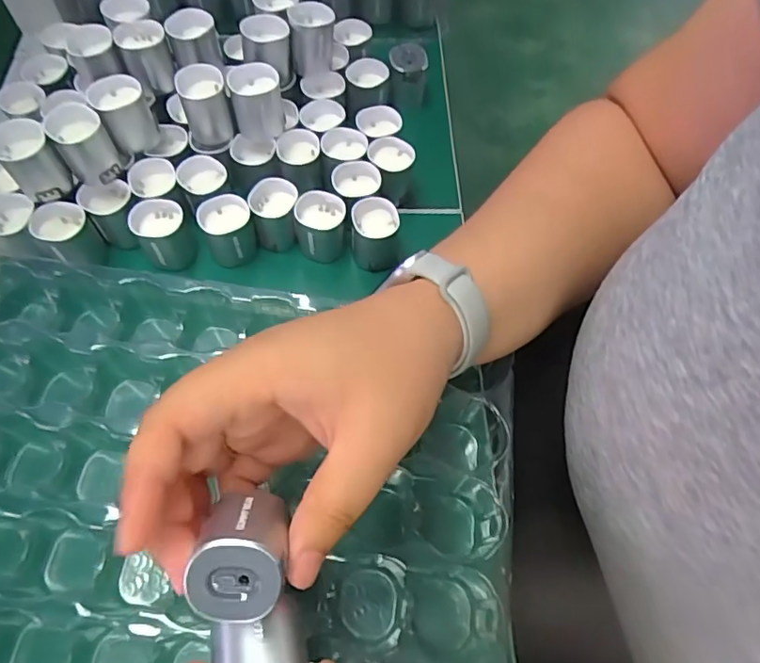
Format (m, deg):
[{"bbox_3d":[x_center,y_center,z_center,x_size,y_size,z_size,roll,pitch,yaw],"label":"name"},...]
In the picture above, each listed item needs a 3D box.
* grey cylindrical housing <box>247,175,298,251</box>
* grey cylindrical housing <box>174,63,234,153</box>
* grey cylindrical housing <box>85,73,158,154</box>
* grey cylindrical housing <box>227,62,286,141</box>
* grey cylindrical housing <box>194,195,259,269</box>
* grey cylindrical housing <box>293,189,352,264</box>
[{"bbox_3d":[-0.065,-0.073,0.341,0.029,0.033,0.028,-15,64,-10],"label":"grey cylindrical housing"},{"bbox_3d":[-0.107,-0.138,0.337,0.027,0.040,0.026,1,62,-2],"label":"grey cylindrical housing"},{"bbox_3d":[-0.154,-0.130,0.330,0.029,0.040,0.027,1,62,-2],"label":"grey cylindrical housing"},{"bbox_3d":[-0.076,-0.141,0.340,0.030,0.039,0.025,-5,63,-5],"label":"grey cylindrical housing"},{"bbox_3d":[-0.092,-0.061,0.333,0.030,0.029,0.033,1,62,-2],"label":"grey cylindrical housing"},{"bbox_3d":[-0.036,-0.064,0.341,0.031,0.036,0.030,1,62,-2],"label":"grey cylindrical housing"}]

